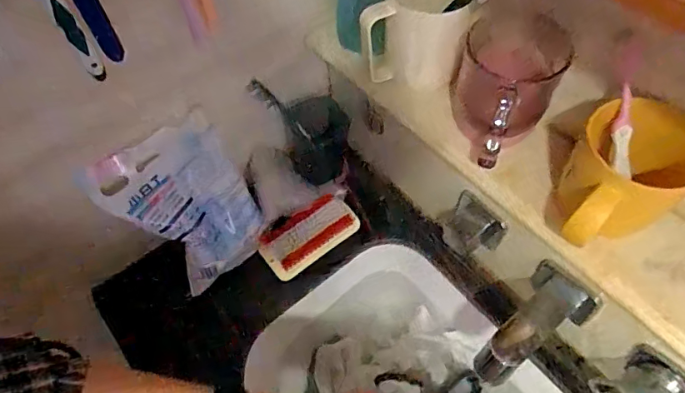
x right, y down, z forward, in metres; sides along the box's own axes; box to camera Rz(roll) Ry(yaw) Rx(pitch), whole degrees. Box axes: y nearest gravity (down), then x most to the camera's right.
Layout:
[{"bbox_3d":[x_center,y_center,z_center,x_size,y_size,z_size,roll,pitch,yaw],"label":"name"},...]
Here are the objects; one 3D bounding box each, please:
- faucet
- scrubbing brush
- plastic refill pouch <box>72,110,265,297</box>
[{"bbox_3d":[0.184,0.131,0.457,0.129,0.048,0.066,-37,64,-20],"label":"faucet"},{"bbox_3d":[-0.044,0.051,0.626,0.131,0.032,0.059,-33,63,-18],"label":"scrubbing brush"},{"bbox_3d":[-0.181,0.014,0.555,0.148,0.197,0.023,-39,30,-25],"label":"plastic refill pouch"}]

